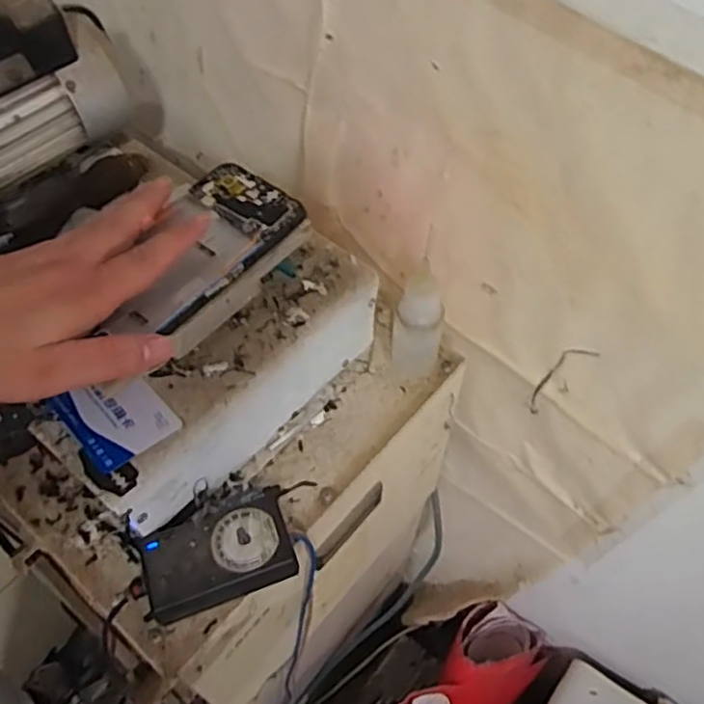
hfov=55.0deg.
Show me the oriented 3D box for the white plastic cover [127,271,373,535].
[{"bbox_3d":[-0.055,0.038,0.461,0.017,0.073,0.225,34,61,18],"label":"white plastic cover"}]

